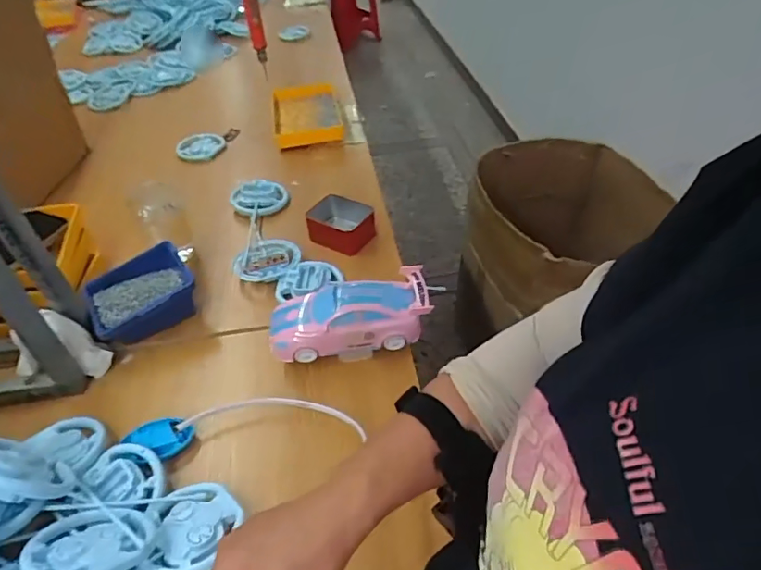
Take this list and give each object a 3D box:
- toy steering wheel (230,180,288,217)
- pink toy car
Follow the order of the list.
[{"bbox_3d":[-0.205,-0.150,0.879,0.093,0.019,0.073,-20,70,-13],"label":"toy steering wheel"},{"bbox_3d":[-0.036,0.037,0.651,0.204,0.067,0.084,-8,43,-4],"label":"pink toy car"}]

